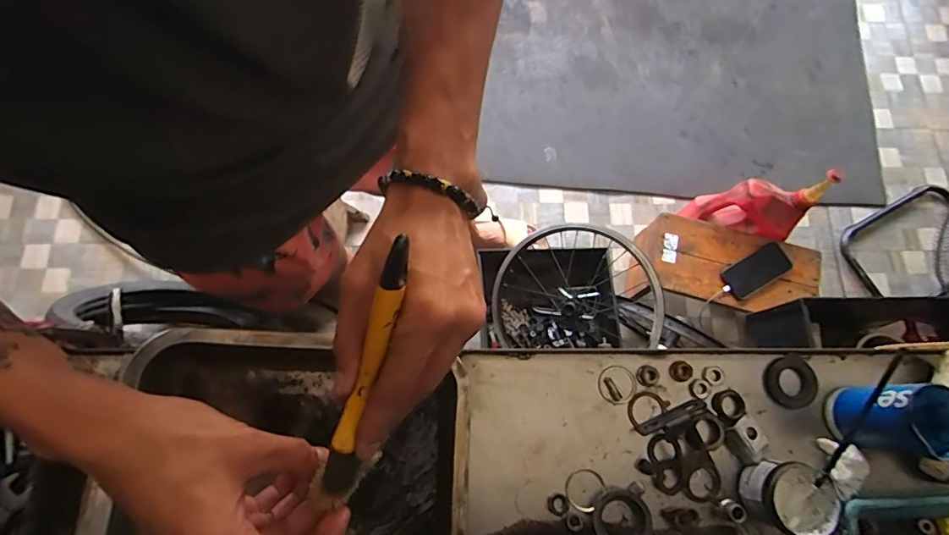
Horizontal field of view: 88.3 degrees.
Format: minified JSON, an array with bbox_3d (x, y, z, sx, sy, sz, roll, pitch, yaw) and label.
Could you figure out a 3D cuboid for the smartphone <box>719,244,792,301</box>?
[{"bbox_3d":[0.676,0.005,1.170,0.174,0.013,0.080,-28,78,-9],"label":"smartphone"}]

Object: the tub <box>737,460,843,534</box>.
[{"bbox_3d":[0.254,0.187,0.399,0.055,0.046,0.052,1,72,-2],"label":"tub"}]

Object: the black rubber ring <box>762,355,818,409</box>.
[{"bbox_3d":[0.291,0.104,0.447,0.047,0.009,0.045,1,72,-2],"label":"black rubber ring"}]

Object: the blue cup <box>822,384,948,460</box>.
[{"bbox_3d":[0.344,0.124,0.400,0.059,0.089,0.052,2,72,-1],"label":"blue cup"}]

